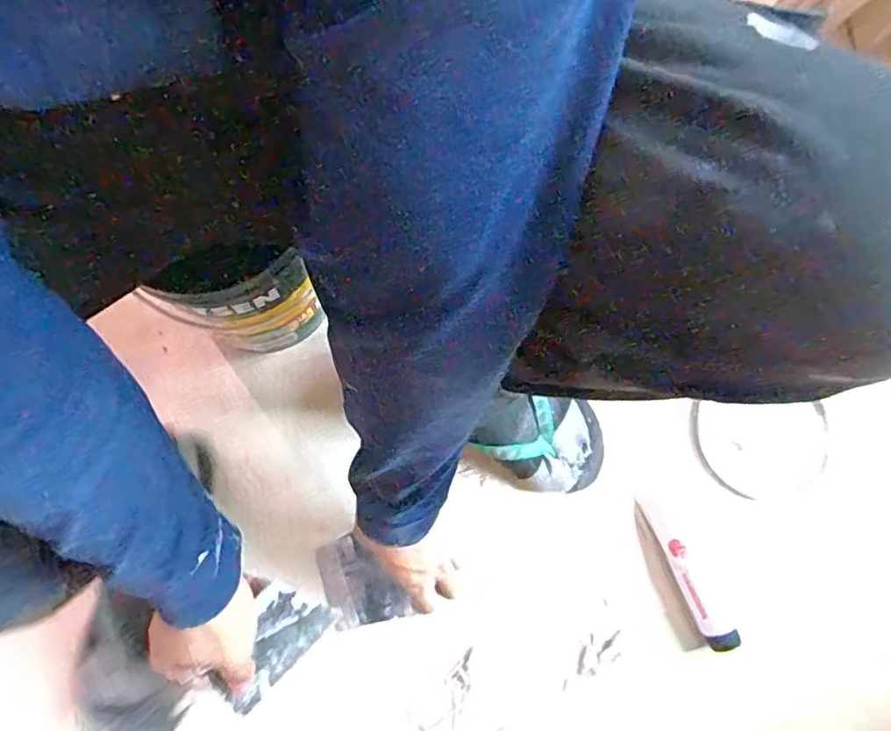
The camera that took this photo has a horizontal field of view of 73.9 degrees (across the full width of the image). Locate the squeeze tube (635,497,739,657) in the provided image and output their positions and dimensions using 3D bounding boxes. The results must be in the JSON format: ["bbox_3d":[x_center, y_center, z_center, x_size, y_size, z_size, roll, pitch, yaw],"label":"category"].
[{"bbox_3d":[0.245,0.213,0.606,0.031,0.024,0.163,-26,77,-6],"label":"squeeze tube"}]

